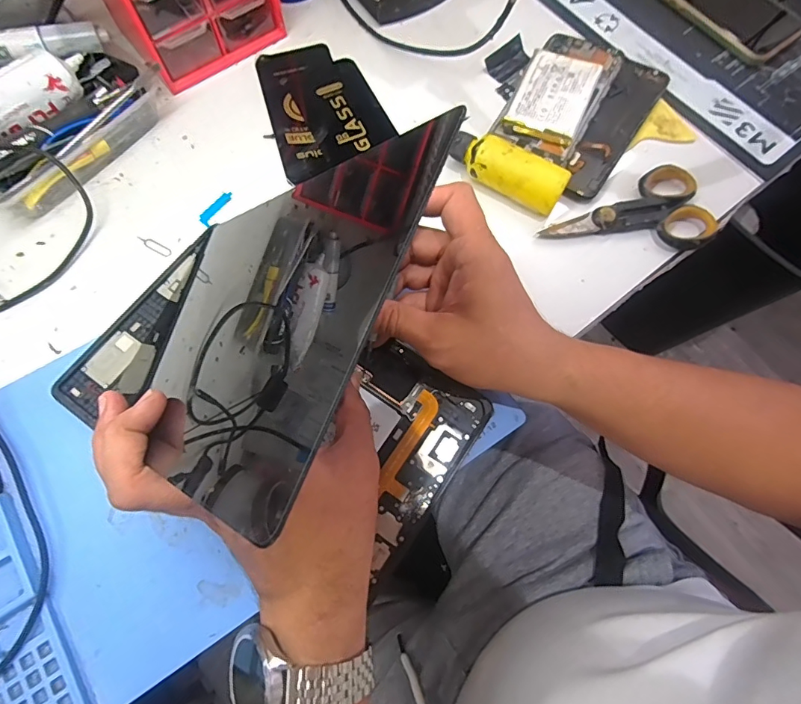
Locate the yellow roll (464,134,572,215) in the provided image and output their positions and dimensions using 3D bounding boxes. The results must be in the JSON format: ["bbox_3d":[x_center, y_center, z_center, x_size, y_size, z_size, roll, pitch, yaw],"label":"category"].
[{"bbox_3d":[0.092,-0.142,0.362,0.079,0.034,0.027,29,73,9],"label":"yellow roll"}]

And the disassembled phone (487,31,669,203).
[{"bbox_3d":[0.159,-0.221,0.402,0.113,0.017,0.162,34,73,10],"label":"disassembled phone"}]

